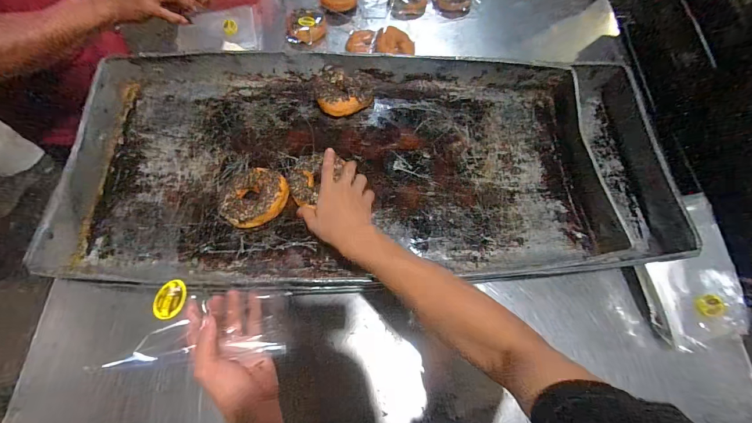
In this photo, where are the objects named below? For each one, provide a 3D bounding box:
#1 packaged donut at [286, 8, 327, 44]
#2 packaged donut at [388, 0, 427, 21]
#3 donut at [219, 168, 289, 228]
[{"bbox_3d":[-0.170,-0.456,0.803,0.096,0.041,0.108,-7,66,-4],"label":"packaged donut"},{"bbox_3d":[0.082,-0.545,0.848,0.100,0.040,0.113,5,66,1],"label":"packaged donut"},{"bbox_3d":[-0.181,-0.019,0.501,0.088,0.034,0.092,0,68,0],"label":"donut"}]

